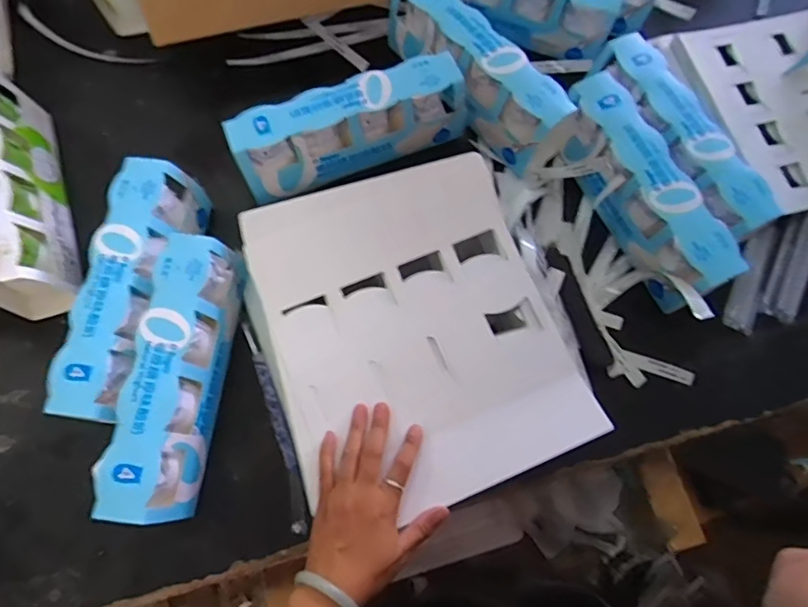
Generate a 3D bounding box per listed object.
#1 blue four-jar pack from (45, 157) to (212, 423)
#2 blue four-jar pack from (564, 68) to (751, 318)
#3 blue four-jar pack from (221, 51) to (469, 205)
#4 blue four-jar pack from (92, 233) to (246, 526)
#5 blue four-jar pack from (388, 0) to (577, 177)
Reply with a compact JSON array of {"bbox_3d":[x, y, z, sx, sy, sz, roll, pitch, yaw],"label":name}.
[{"bbox_3d":[-0.281,-0.012,0.547,0.074,0.097,0.269,6,72,0],"label":"blue four-jar pack"},{"bbox_3d":[0.272,-0.131,0.597,0.068,0.094,0.276,-22,74,-9],"label":"blue four-jar pack"},{"bbox_3d":[-0.064,-0.211,0.608,0.273,0.083,0.068,-20,74,-8],"label":"blue four-jar pack"},{"bbox_3d":[-0.228,0.073,0.524,0.072,0.095,0.269,5,72,0],"label":"blue four-jar pack"},{"bbox_3d":[0.087,-0.290,0.640,0.076,0.096,0.269,-38,77,-12],"label":"blue four-jar pack"}]

